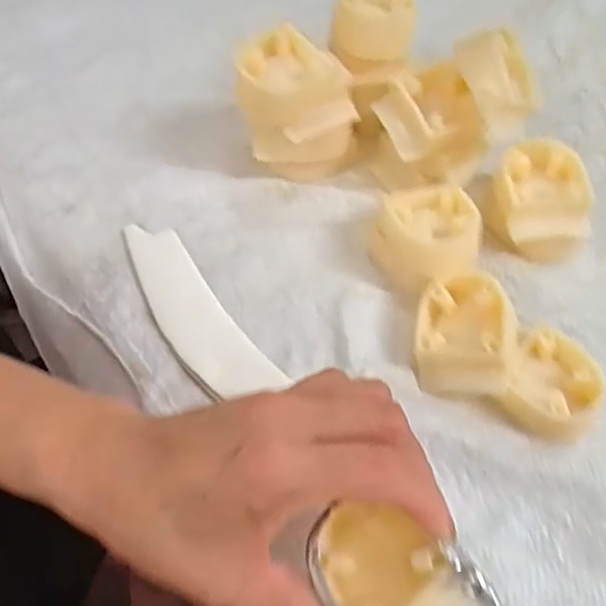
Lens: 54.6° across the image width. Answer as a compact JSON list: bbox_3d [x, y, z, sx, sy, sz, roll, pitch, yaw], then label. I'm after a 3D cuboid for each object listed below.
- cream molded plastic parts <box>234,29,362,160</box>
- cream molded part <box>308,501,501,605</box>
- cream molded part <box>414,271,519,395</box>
[{"bbox_3d":[-0.004,-0.117,0.352,0.064,0.079,0.057,-2,61,-3],"label":"cream molded plastic parts"},{"bbox_3d":[0.033,0.102,0.212,0.044,0.022,0.065,-40,69,-21],"label":"cream molded part"},{"bbox_3d":[0.084,0.017,0.304,0.049,0.032,0.058,10,61,4],"label":"cream molded part"}]

